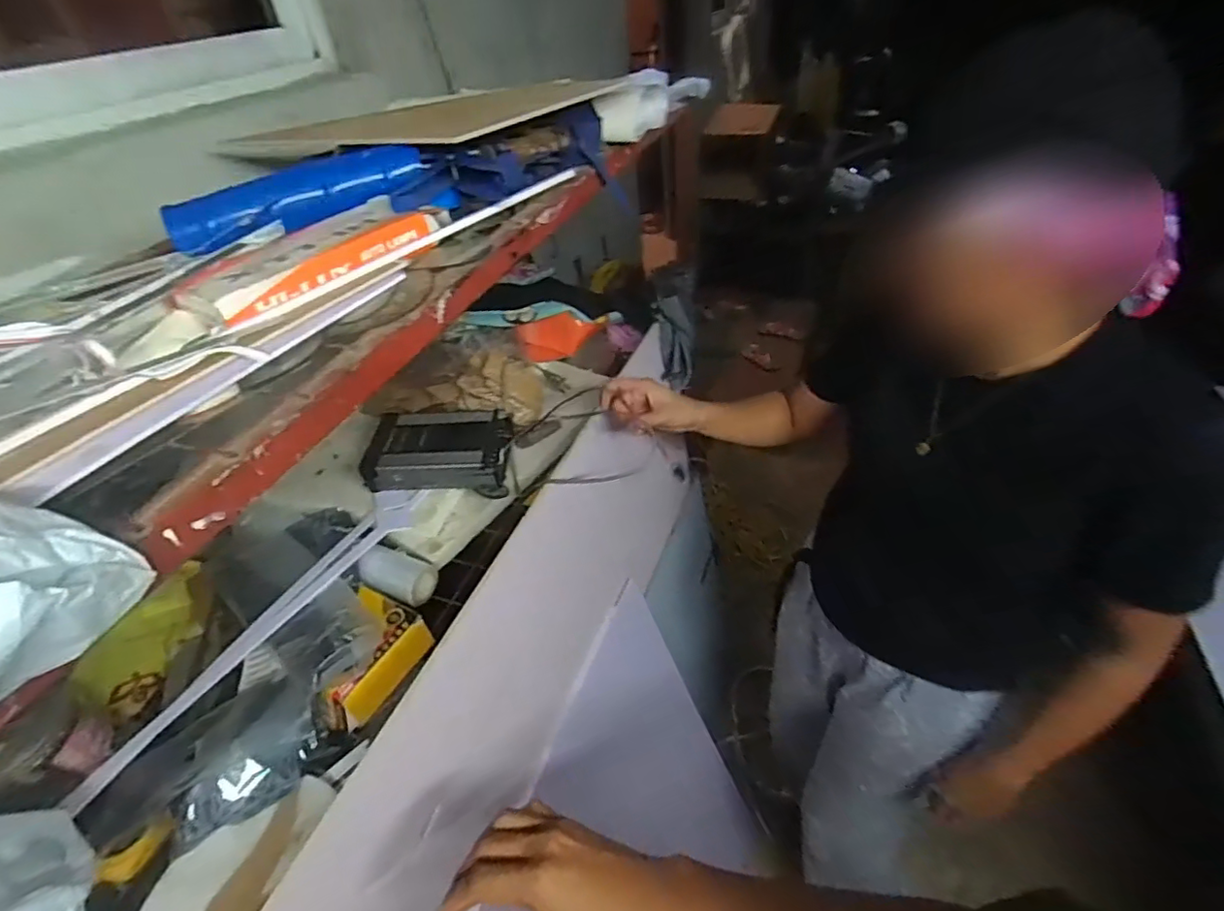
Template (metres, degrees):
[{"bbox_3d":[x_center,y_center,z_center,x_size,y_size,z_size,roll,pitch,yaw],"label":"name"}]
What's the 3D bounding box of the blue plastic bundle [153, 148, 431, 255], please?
[{"bbox_3d":[-0.289,-0.242,0.541,0.227,0.040,0.073,-22,43,-16],"label":"blue plastic bundle"}]

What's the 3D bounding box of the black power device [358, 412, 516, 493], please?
[{"bbox_3d":[-0.232,-0.003,0.790,0.184,0.073,0.101,-4,41,3],"label":"black power device"}]

